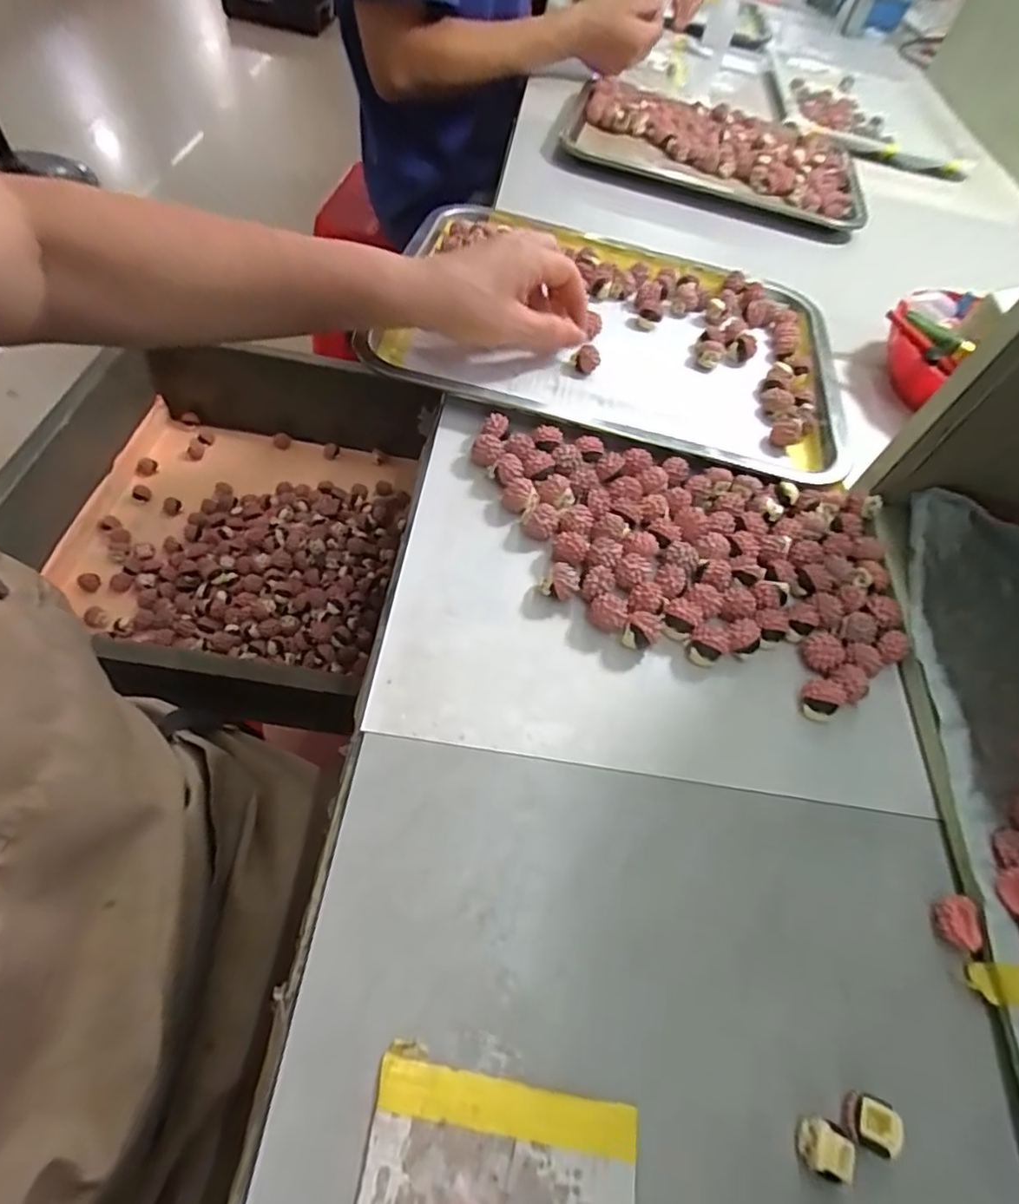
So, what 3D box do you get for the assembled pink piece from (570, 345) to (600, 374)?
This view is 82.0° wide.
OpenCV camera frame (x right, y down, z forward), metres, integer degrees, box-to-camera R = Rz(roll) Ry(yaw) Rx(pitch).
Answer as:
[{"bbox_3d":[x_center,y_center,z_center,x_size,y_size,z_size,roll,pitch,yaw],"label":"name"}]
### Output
[{"bbox_3d":[0.057,-0.180,0.438,0.020,0.021,0.013,5,56,-6],"label":"assembled pink piece"}]

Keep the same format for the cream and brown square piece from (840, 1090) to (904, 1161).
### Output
[{"bbox_3d":[0.129,0.186,0.209,0.015,0.010,0.015,24,56,7],"label":"cream and brown square piece"}]

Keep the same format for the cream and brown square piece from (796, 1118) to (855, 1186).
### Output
[{"bbox_3d":[0.110,0.191,0.204,0.015,0.010,0.015,23,56,6],"label":"cream and brown square piece"}]

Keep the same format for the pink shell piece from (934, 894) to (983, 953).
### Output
[{"bbox_3d":[0.194,0.139,0.254,0.017,0.007,0.020,11,55,-2],"label":"pink shell piece"}]

